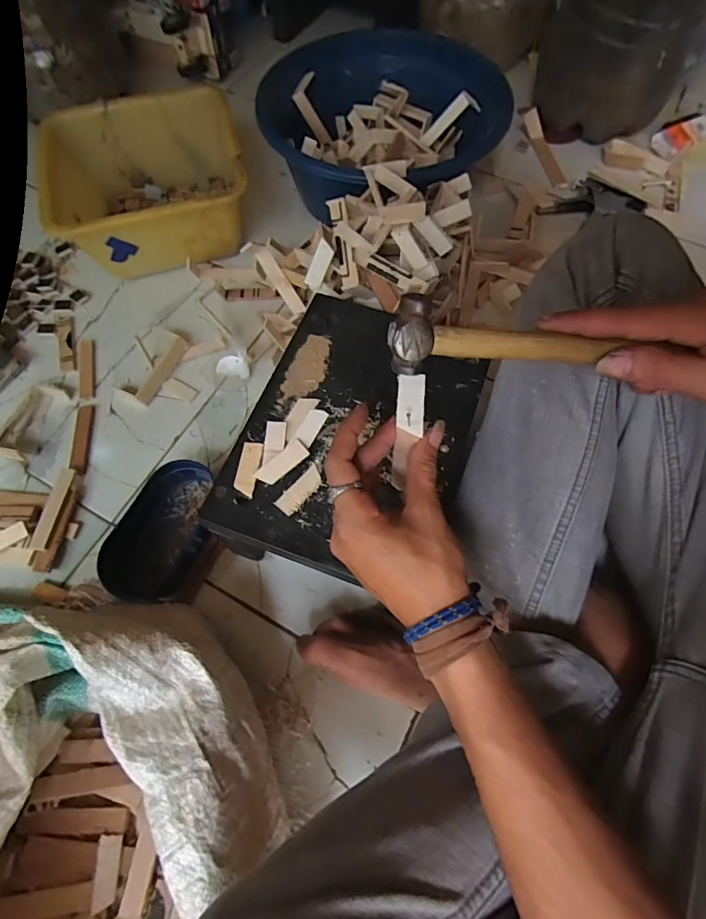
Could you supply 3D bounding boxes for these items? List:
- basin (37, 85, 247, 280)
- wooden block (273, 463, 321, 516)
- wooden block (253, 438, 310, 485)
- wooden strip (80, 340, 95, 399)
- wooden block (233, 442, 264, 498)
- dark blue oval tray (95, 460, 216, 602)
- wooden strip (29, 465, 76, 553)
[{"bbox_3d":[-0.282,-0.403,0.681,0.233,0.131,0.246,-15,66,-6],"label":"basin"},{"bbox_3d":[-0.046,0.027,0.406,0.019,0.004,0.050,36,70,16],"label":"wooden block"},{"bbox_3d":[-0.064,0.004,0.413,0.051,0.006,0.020,-41,71,-17],"label":"wooden block"},{"bbox_3d":[-0.366,-0.126,0.628,0.019,0.004,0.100,-13,65,-5],"label":"wooden strip"},{"bbox_3d":[-0.096,0.008,0.417,0.020,0.004,0.052,7,65,4],"label":"wooden block"},{"bbox_3d":[-0.212,0.080,0.512,0.093,0.042,0.159,18,66,9],"label":"dark blue oval tray"},{"bbox_3d":[-0.346,0.056,0.527,0.024,0.006,0.096,10,69,-2],"label":"wooden strip"}]

